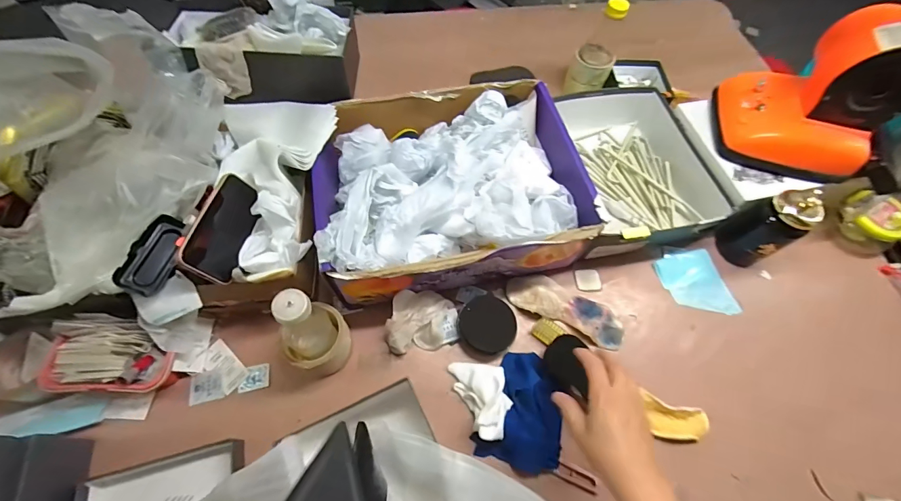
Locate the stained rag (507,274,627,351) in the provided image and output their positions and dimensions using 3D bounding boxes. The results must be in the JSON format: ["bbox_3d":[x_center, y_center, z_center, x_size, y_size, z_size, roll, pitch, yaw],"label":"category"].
[{"bbox_3d":[0.190,0.093,0.629,0.194,0.034,0.069,24,65,9],"label":"stained rag"}]

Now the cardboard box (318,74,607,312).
[{"bbox_3d":[-0.006,-0.108,0.629,0.394,0.155,0.320,-11,64,-8],"label":"cardboard box"}]

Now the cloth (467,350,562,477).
[{"bbox_3d":[0.109,0.227,0.553,0.111,0.021,0.156,17,64,6],"label":"cloth"}]

